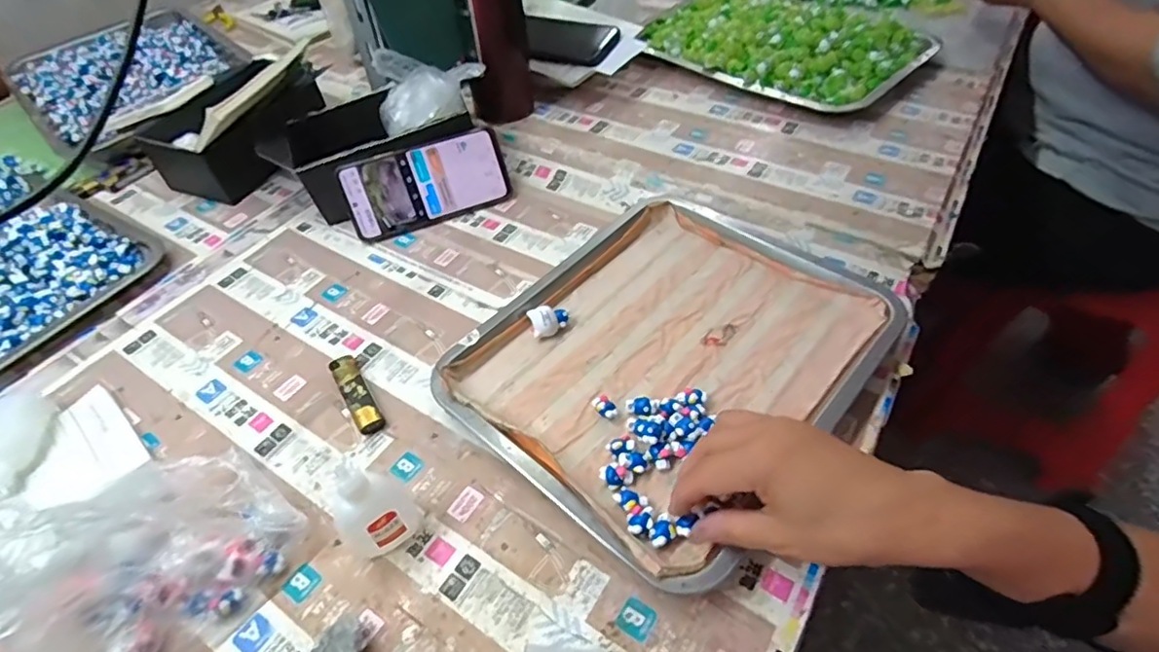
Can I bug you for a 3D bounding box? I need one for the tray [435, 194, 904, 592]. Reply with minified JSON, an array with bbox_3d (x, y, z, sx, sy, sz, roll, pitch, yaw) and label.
[{"bbox_3d":[0.071,0.015,0.473,0.266,0.037,0.314,33,59,28],"label":"tray"}]

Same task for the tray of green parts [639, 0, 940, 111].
[{"bbox_3d":[0.247,-0.373,0.752,0.340,0.053,0.214,34,59,28],"label":"tray of green parts"}]

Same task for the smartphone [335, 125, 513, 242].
[{"bbox_3d":[-0.159,-0.149,0.609,0.166,0.079,0.010,-20,15,-12],"label":"smartphone"}]

